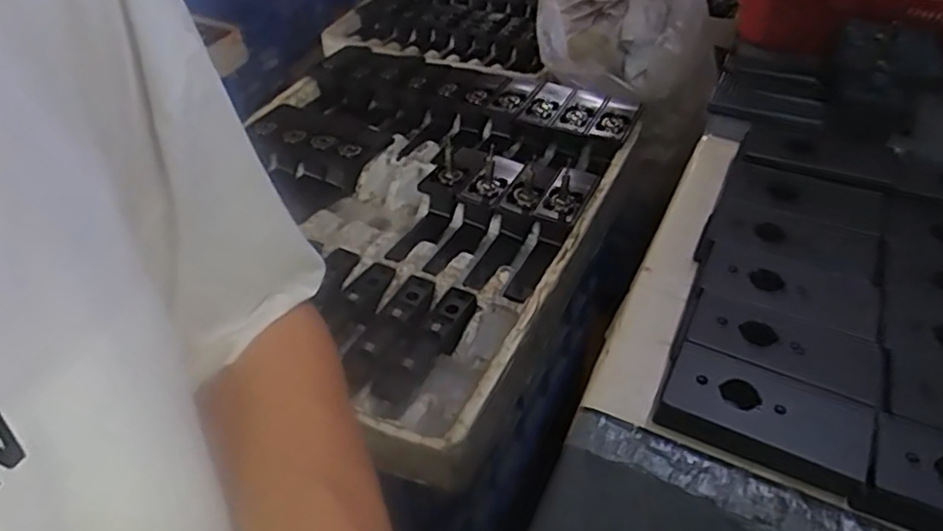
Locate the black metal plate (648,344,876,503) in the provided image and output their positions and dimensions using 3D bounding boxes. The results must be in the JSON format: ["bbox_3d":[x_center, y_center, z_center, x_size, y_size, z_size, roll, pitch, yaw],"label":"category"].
[{"bbox_3d":[0.163,0.085,0.371,0.104,0.028,0.046,21,51,21],"label":"black metal plate"}]

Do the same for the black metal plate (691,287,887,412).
[{"bbox_3d":[0.186,0.046,0.393,0.105,0.004,0.049,21,51,21],"label":"black metal plate"}]

